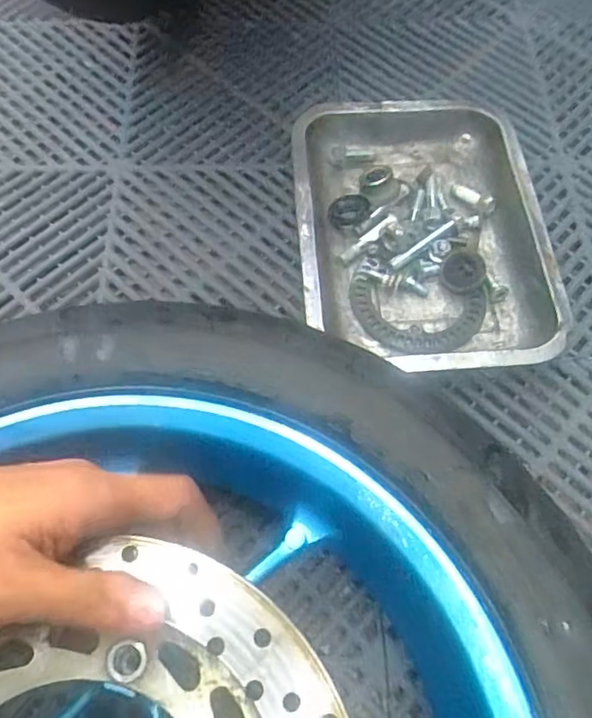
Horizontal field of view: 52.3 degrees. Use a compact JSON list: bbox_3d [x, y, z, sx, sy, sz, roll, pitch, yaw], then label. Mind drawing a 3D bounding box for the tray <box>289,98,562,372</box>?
[{"bbox_3d":[0.097,-0.100,0.478,0.187,0.039,0.247,-4,64,-2],"label":"tray"}]

